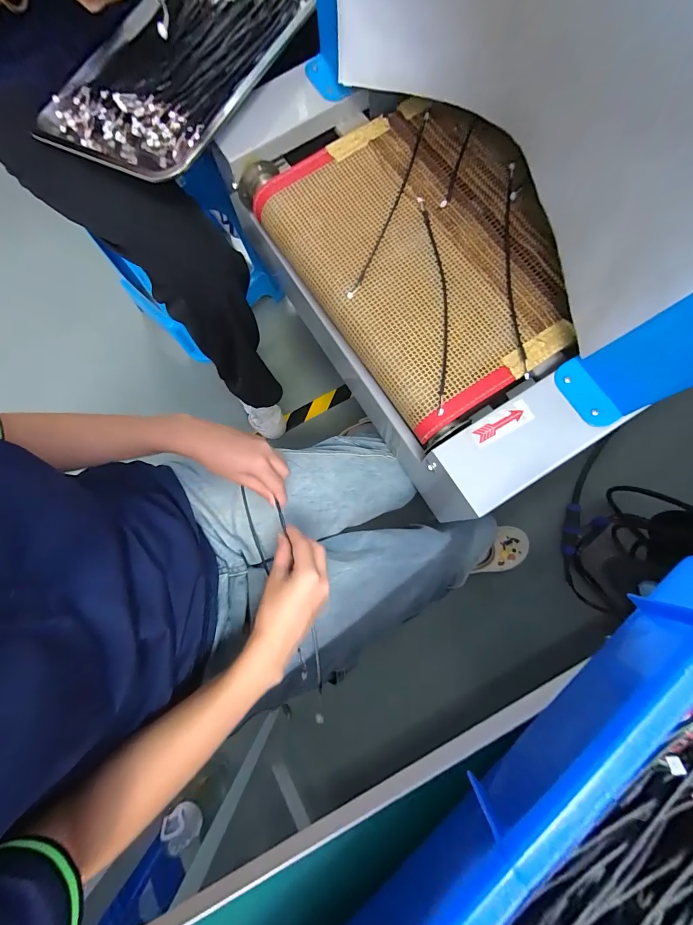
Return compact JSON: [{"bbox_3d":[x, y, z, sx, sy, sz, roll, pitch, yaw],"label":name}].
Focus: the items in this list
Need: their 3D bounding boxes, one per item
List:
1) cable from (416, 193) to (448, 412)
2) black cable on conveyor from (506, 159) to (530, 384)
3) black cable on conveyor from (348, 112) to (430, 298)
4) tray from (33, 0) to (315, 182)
[{"bbox_3d":[0.109,-0.190,0.428,0.026,0.012,0.276,-4,82,5],"label":"cable"},{"bbox_3d":[0.199,-0.230,0.428,0.015,0.012,0.278,0,83,5],"label":"black cable on conveyor"},{"bbox_3d":[0.056,-0.321,0.452,0.012,0.018,0.271,21,85,7],"label":"black cable on conveyor"},{"bbox_3d":[-0.228,-0.555,0.506,0.298,0.044,0.397,27,82,15],"label":"tray"}]

